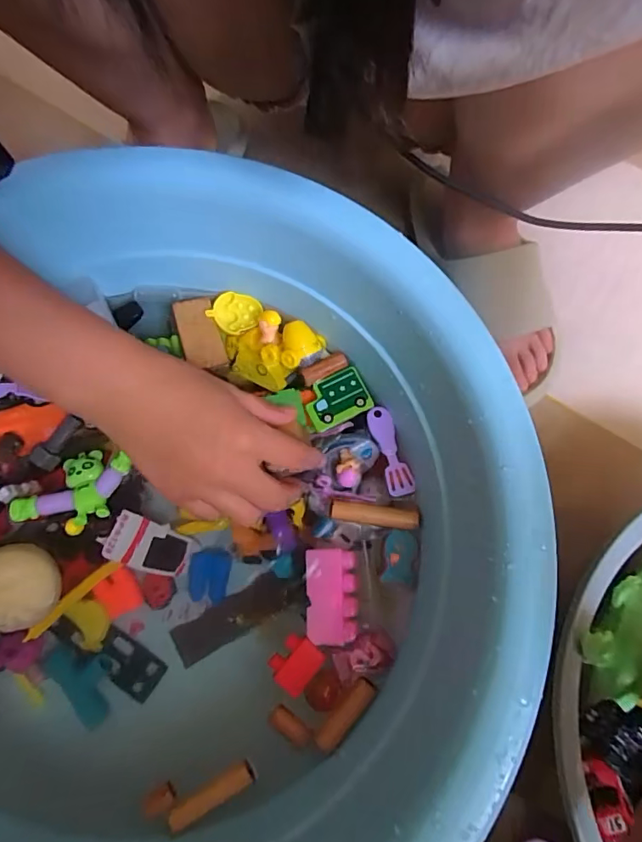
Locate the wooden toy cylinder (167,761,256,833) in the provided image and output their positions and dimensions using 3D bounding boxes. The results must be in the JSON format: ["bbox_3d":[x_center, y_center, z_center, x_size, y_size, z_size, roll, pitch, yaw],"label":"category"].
[{"bbox_3d":[-0.064,0.222,0.286,0.052,0.010,0.012,-27,76,-10],"label":"wooden toy cylinder"}]

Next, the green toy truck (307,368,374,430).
[{"bbox_3d":[0.011,-0.017,0.365,0.046,0.007,0.036,-25,75,-9],"label":"green toy truck"}]

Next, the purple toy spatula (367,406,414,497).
[{"bbox_3d":[0.050,0.021,0.354,0.019,0.005,0.067,-13,74,-6],"label":"purple toy spatula"}]

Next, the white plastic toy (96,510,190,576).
[{"bbox_3d":[-0.128,0.092,0.358,0.065,0.013,0.035,28,70,-28],"label":"white plastic toy"}]

